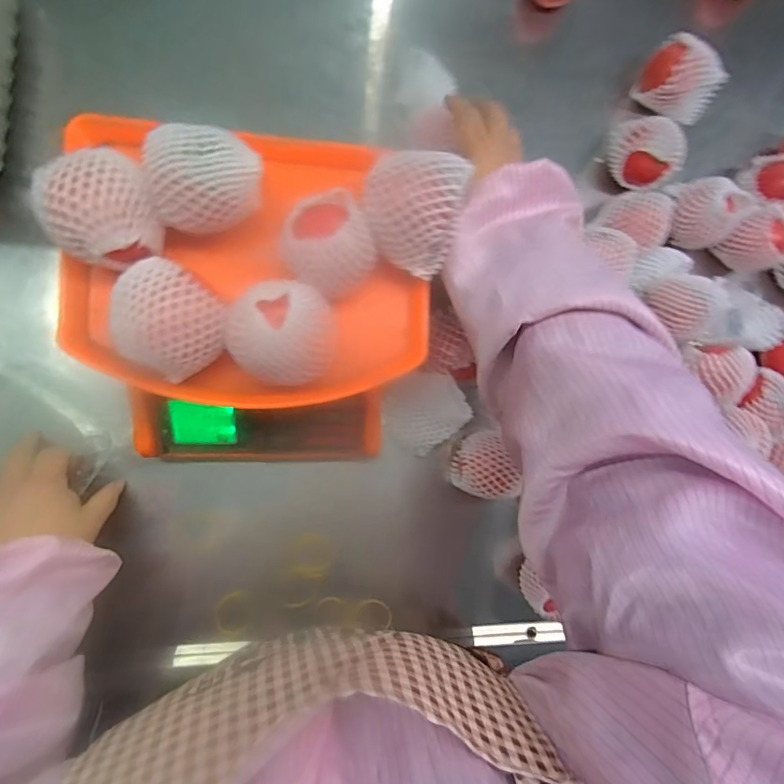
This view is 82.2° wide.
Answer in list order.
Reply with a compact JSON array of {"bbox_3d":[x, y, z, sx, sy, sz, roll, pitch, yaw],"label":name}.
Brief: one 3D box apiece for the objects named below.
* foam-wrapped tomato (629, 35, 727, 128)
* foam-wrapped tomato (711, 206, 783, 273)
[{"bbox_3d":[0.347,-0.372,0.549,0.093,0.073,0.060,35,84,-7],"label":"foam-wrapped tomato"},{"bbox_3d":[0.441,-0.181,0.543,0.072,0.057,0.068,0,89,-9],"label":"foam-wrapped tomato"}]

